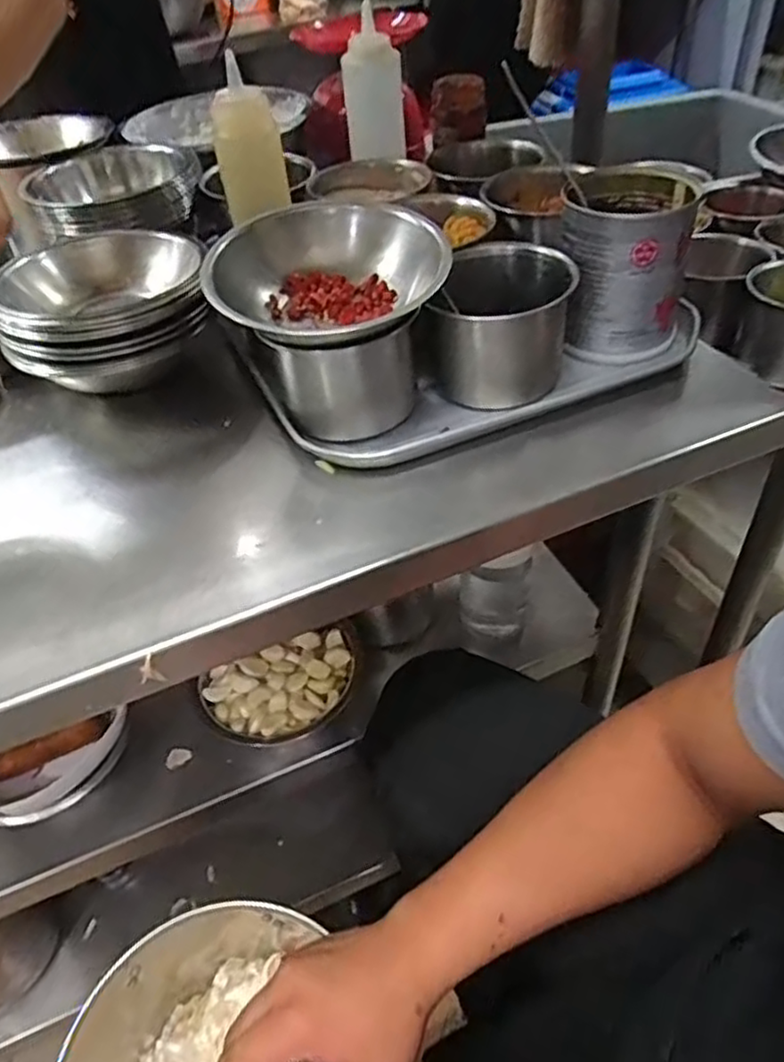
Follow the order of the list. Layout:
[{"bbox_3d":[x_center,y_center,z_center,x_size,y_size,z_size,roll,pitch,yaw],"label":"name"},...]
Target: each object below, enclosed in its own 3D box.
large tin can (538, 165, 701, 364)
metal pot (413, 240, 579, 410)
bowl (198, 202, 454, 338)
[{"bbox_3d":[0.177,-0.215,0.552,0.103,0.109,0.101,9,48,15],"label":"large tin can"},{"bbox_3d":[0.083,-0.155,0.539,0.100,0.087,0.109,-3,46,3],"label":"metal pot"},{"bbox_3d":[-0.042,-0.177,0.487,0.160,0.064,0.135,-5,46,1],"label":"bowl"}]

